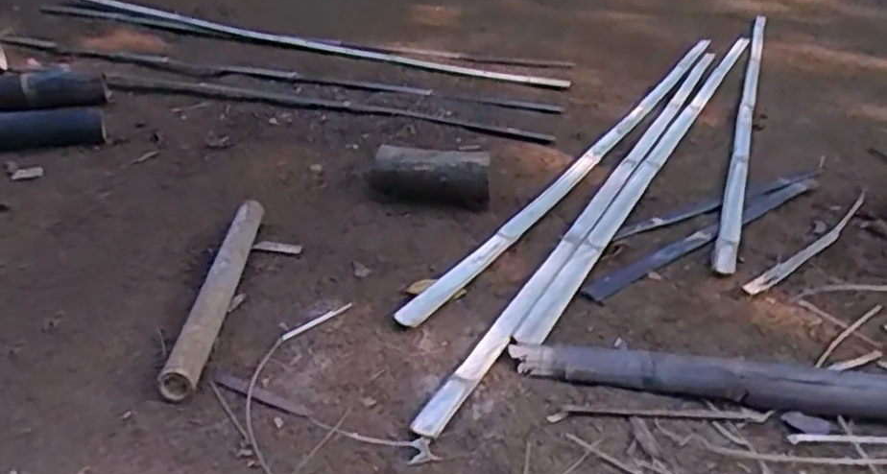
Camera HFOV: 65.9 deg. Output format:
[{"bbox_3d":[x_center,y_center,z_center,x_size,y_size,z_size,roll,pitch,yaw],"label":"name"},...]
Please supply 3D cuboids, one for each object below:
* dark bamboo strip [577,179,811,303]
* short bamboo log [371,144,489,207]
[{"bbox_3d":[0.664,-0.018,1.656,0.957,0.020,0.052,-23,41,-32],"label":"dark bamboo strip"},{"bbox_3d":[-0.030,-0.153,1.709,0.287,0.117,0.118,5,30,2],"label":"short bamboo log"}]

